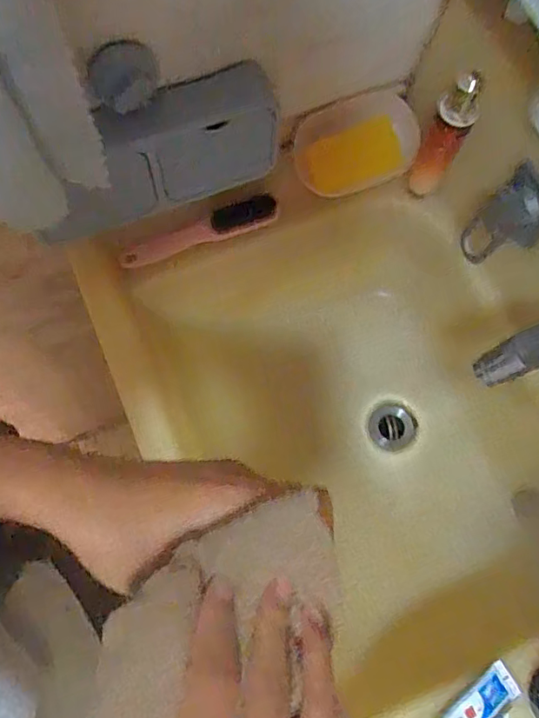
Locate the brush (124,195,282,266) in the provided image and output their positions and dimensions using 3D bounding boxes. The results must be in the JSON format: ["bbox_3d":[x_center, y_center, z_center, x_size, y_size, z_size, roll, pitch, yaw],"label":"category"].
[{"bbox_3d":[-0.081,-0.149,0.630,0.185,0.037,0.023,-20,34,-3],"label":"brush"}]

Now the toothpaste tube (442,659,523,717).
[{"bbox_3d":[0.178,0.320,0.489,0.111,0.012,0.030,-32,77,-10],"label":"toothpaste tube"}]

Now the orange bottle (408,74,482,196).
[{"bbox_3d":[0.179,-0.228,0.554,0.040,0.146,0.034,21,74,5],"label":"orange bottle"}]

